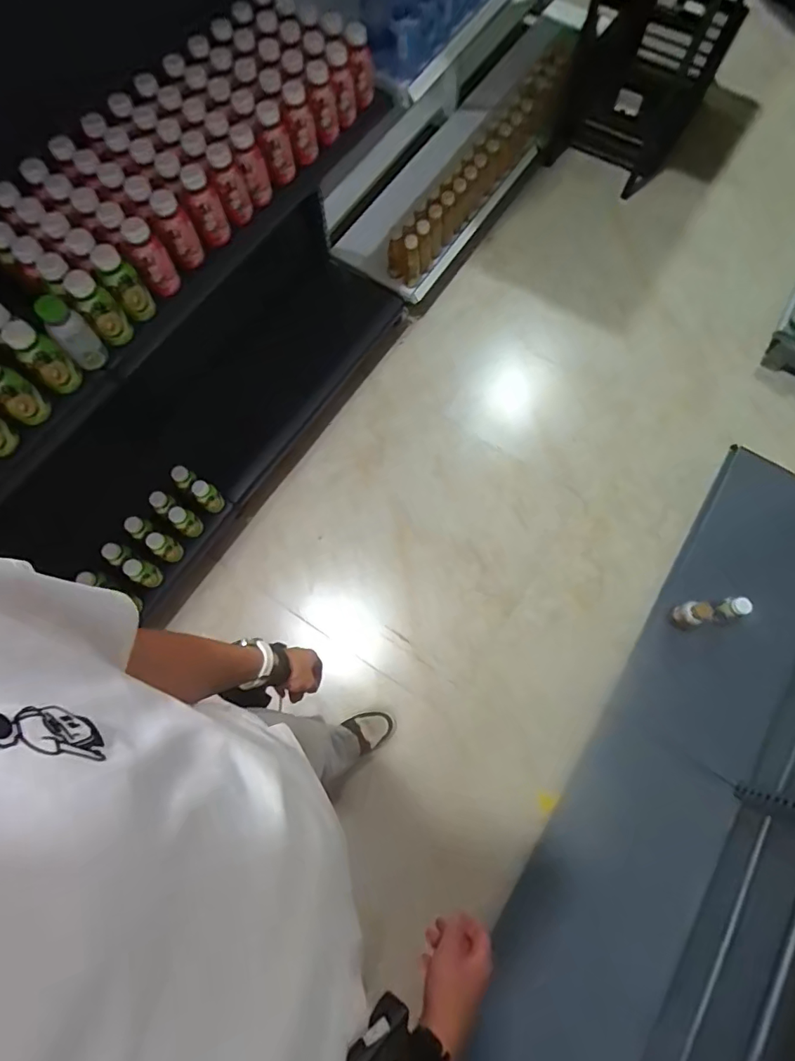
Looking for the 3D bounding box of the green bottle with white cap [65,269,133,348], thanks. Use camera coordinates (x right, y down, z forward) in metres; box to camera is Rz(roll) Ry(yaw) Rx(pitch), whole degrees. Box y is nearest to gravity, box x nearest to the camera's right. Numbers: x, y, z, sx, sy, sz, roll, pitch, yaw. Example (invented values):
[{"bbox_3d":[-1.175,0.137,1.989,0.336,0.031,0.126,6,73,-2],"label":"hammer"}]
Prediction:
[{"bbox_3d":[-0.493,-0.365,0.800,0.045,0.122,0.060,16,63,21],"label":"green bottle with white cap"}]

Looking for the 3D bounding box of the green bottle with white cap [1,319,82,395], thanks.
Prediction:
[{"bbox_3d":[-0.576,-0.282,0.789,0.057,0.121,0.064,-40,77,-12],"label":"green bottle with white cap"}]

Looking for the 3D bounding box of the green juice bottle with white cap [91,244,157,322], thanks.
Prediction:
[{"bbox_3d":[-0.468,-0.420,0.825,0.054,0.123,0.063,-38,76,-12],"label":"green juice bottle with white cap"}]

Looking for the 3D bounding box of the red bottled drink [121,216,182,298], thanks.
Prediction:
[{"bbox_3d":[-0.436,-0.477,0.849,0.061,0.114,0.076,-25,74,-8],"label":"red bottled drink"}]

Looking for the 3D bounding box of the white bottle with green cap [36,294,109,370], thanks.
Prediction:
[{"bbox_3d":[-0.533,-0.321,0.790,0.066,0.124,0.054,43,77,12],"label":"white bottle with green cap"}]

